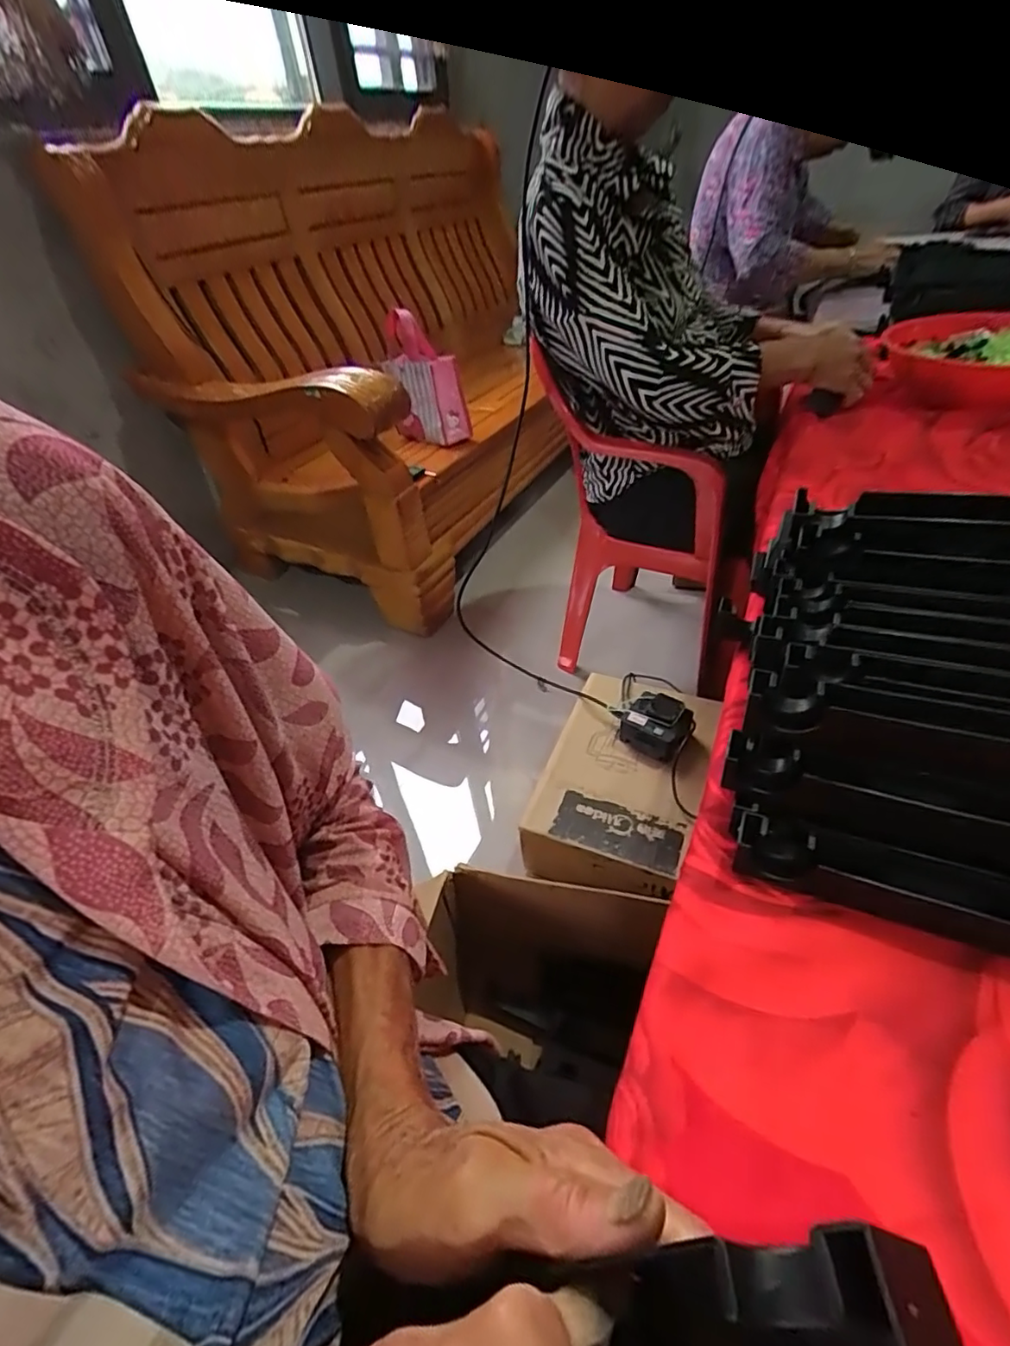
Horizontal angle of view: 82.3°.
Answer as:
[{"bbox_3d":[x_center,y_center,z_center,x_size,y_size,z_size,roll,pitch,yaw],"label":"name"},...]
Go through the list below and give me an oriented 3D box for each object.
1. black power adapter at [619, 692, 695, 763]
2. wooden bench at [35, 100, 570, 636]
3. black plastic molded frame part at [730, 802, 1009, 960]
[{"bbox_3d":[0.221,0.075,0.829,0.089,0.054,0.080,23,49,31],"label":"black power adapter"},{"bbox_3d":[-0.254,-0.788,1.433,0.588,0.874,1.040,14,45,23],"label":"wooden bench"},{"bbox_3d":[0.228,0.119,0.308,0.200,0.031,0.029,13,43,23],"label":"black plastic molded frame part"}]

